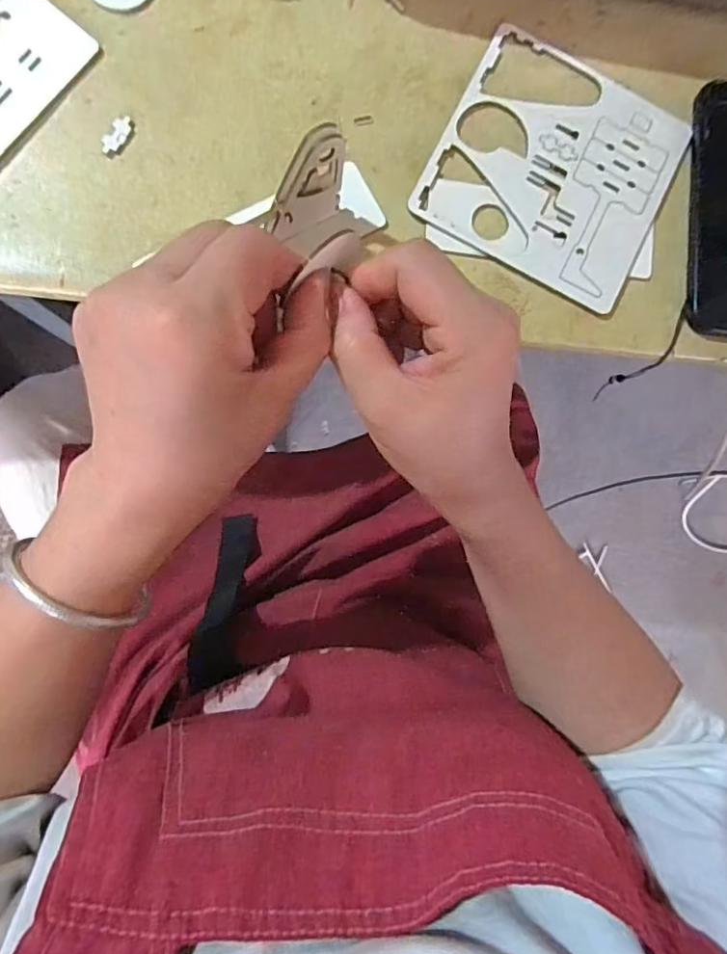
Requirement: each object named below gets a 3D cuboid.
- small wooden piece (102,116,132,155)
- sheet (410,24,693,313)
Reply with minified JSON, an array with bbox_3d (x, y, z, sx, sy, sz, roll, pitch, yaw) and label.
[{"bbox_3d":[-0.144,-0.199,0.320,0.010,0.004,0.025,31,87,-5],"label":"small wooden piece"},{"bbox_3d":[0.121,-0.195,0.345,0.143,0.004,0.141,27,84,-3],"label":"sheet"}]

